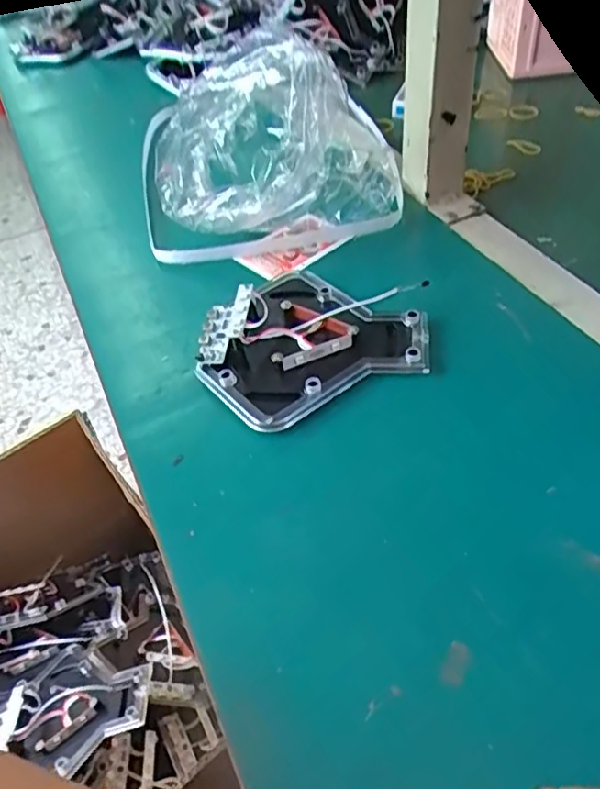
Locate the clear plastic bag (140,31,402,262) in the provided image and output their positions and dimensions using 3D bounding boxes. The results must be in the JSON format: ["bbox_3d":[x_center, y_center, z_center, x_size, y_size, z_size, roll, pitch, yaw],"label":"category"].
[{"bbox_3d":[-0.034,-0.201,0.514,0.188,0.132,0.184,-37,53,-26],"label":"clear plastic bag"}]

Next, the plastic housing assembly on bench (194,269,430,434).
[{"bbox_3d":[0.005,-0.047,0.429,0.155,0.031,0.132,-20,47,-13],"label":"plastic housing assembly on bench"}]

